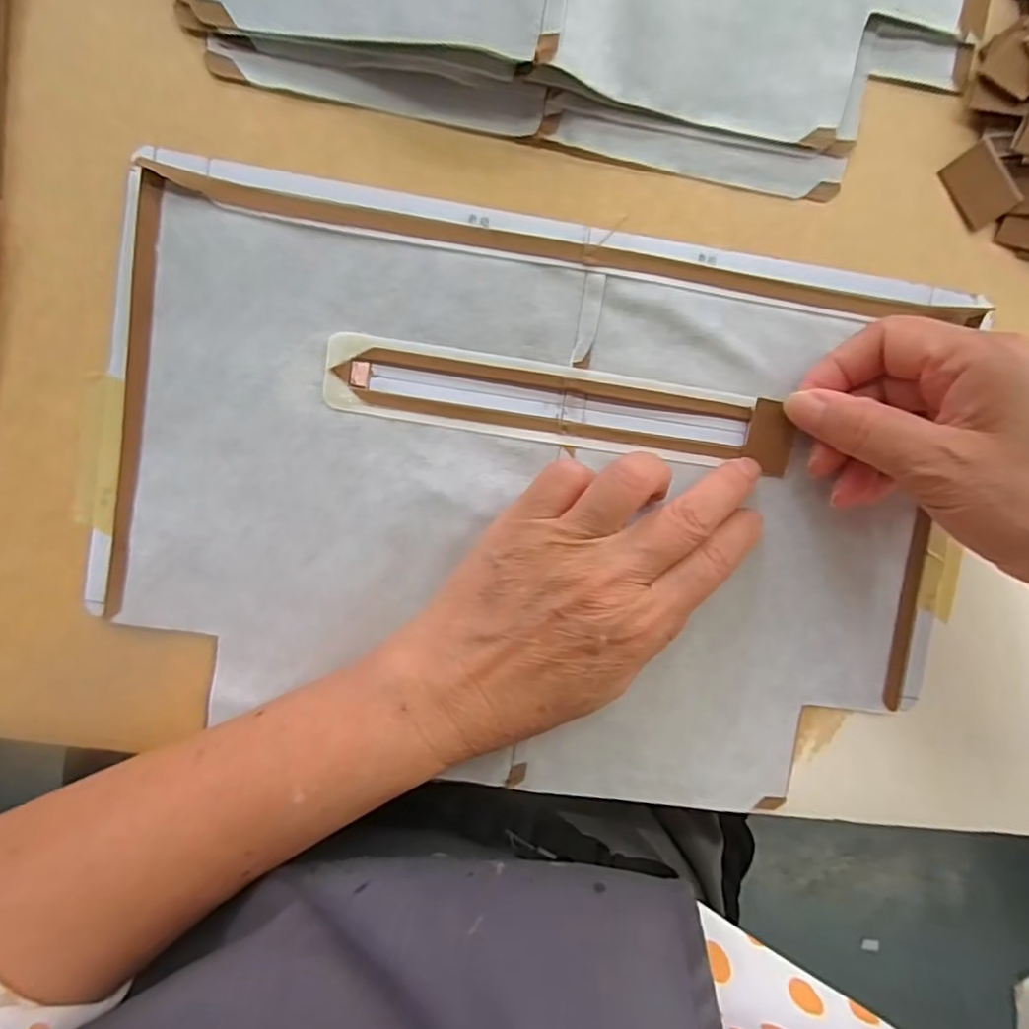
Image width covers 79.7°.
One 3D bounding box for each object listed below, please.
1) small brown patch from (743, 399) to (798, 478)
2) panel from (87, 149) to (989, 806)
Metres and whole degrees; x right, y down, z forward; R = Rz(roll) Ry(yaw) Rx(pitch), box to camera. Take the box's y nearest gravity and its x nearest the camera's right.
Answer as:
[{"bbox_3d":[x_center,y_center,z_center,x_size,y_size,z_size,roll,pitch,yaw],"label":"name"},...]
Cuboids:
[{"bbox_3d":[0.113,-0.033,0.271,0.021,0.004,0.032,9,107,-3],"label":"small brown patch"},{"bbox_3d":[0.011,-0.001,0.270,0.357,0.010,0.240,8,97,-5],"label":"panel"}]

